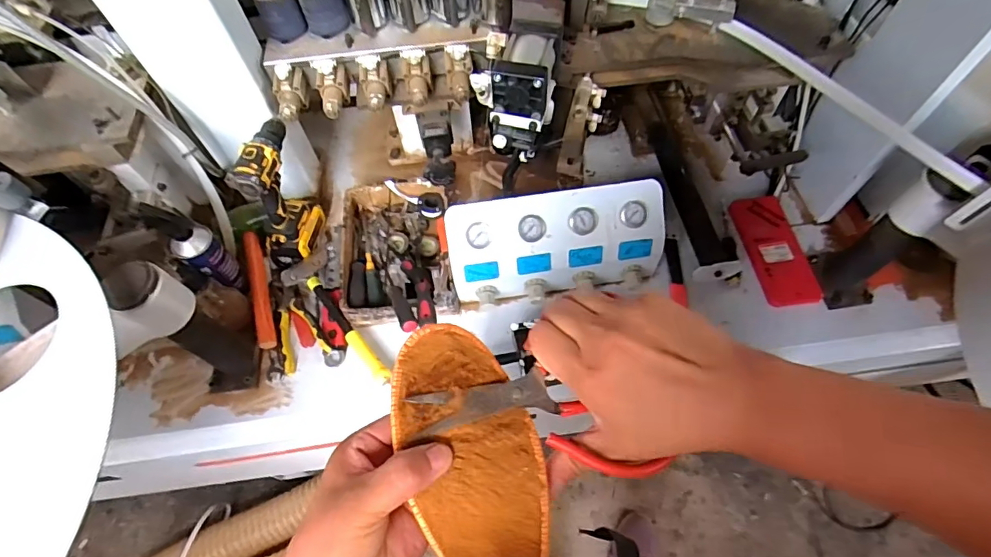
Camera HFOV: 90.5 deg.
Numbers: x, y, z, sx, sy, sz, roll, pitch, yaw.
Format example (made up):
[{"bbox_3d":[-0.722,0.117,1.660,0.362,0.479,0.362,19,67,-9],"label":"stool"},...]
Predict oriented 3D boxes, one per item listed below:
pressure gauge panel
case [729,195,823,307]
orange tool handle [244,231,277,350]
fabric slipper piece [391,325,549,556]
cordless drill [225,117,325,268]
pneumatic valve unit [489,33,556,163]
[{"bbox_3d":[0.110,-0.057,0.874,0.372,0.194,0.039,-8,21,-2],"label":"pressure gauge panel"},{"bbox_3d":[0.554,-0.060,0.978,0.114,0.019,0.243,-5,60,-1],"label":"case"},{"bbox_3d":[-0.453,0.017,0.941,0.030,0.025,0.250,-18,61,-7],"label":"orange tool handle"},{"bbox_3d":[-0.012,0.119,0.315,0.077,0.060,0.179,-17,84,-7],"label":"fabric slipper piece"},{"bbox_3d":[-0.413,-0.156,0.928,0.086,0.252,0.156,0,61,2],"label":"cordless drill"},{"bbox_3d":[0.041,-0.271,0.727,0.086,0.100,0.134,9,61,7],"label":"pneumatic valve unit"}]

